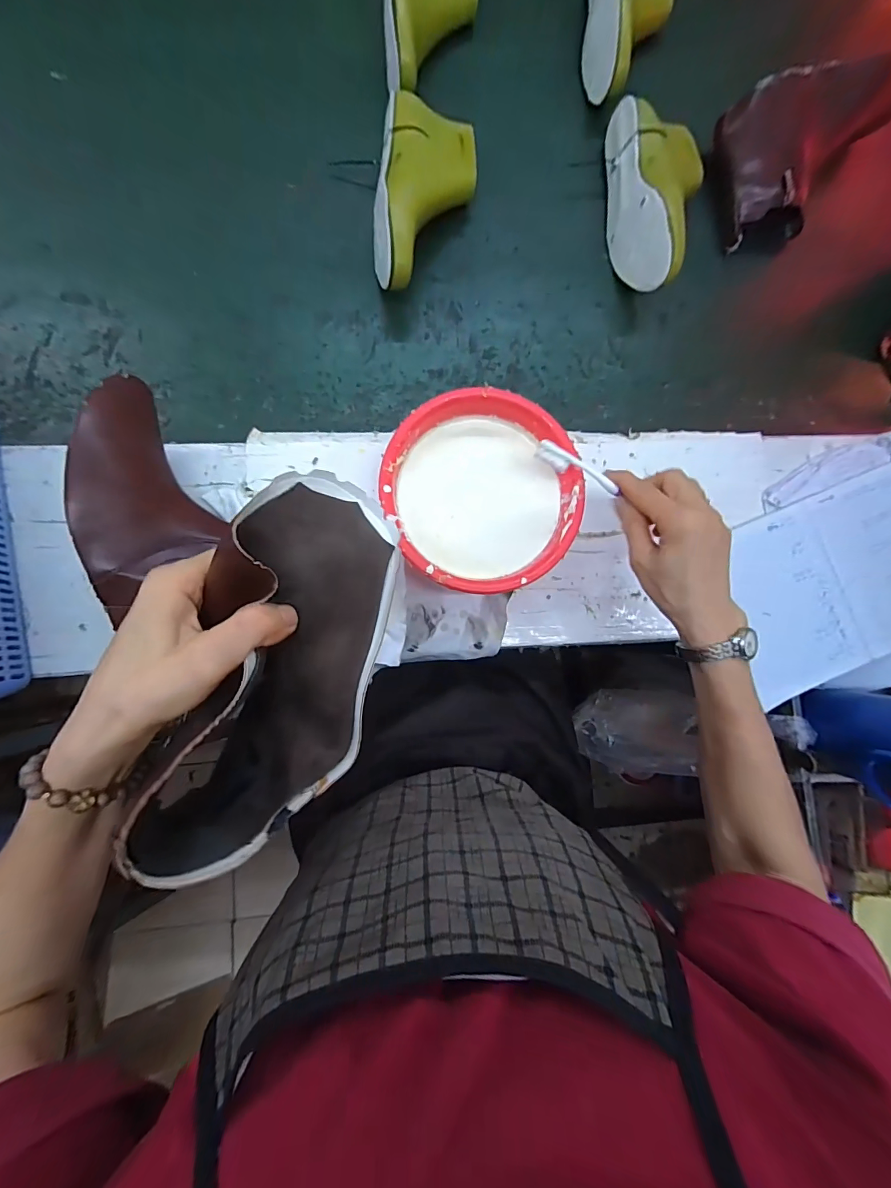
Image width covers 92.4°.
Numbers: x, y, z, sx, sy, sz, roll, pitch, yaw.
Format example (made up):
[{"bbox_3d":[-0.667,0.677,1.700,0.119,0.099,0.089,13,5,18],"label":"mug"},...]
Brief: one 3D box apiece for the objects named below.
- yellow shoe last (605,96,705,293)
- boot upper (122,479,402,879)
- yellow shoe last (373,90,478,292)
[{"bbox_3d":[0.262,-0.482,0.524,0.112,0.070,0.238,0,85,-5],"label":"yellow shoe last"},{"bbox_3d":[-0.098,0.041,0.263,0.111,0.092,0.227,17,81,-1],"label":"boot upper"},{"bbox_3d":[-0.026,-0.456,0.496,0.107,0.077,0.233,8,84,-4],"label":"yellow shoe last"}]

